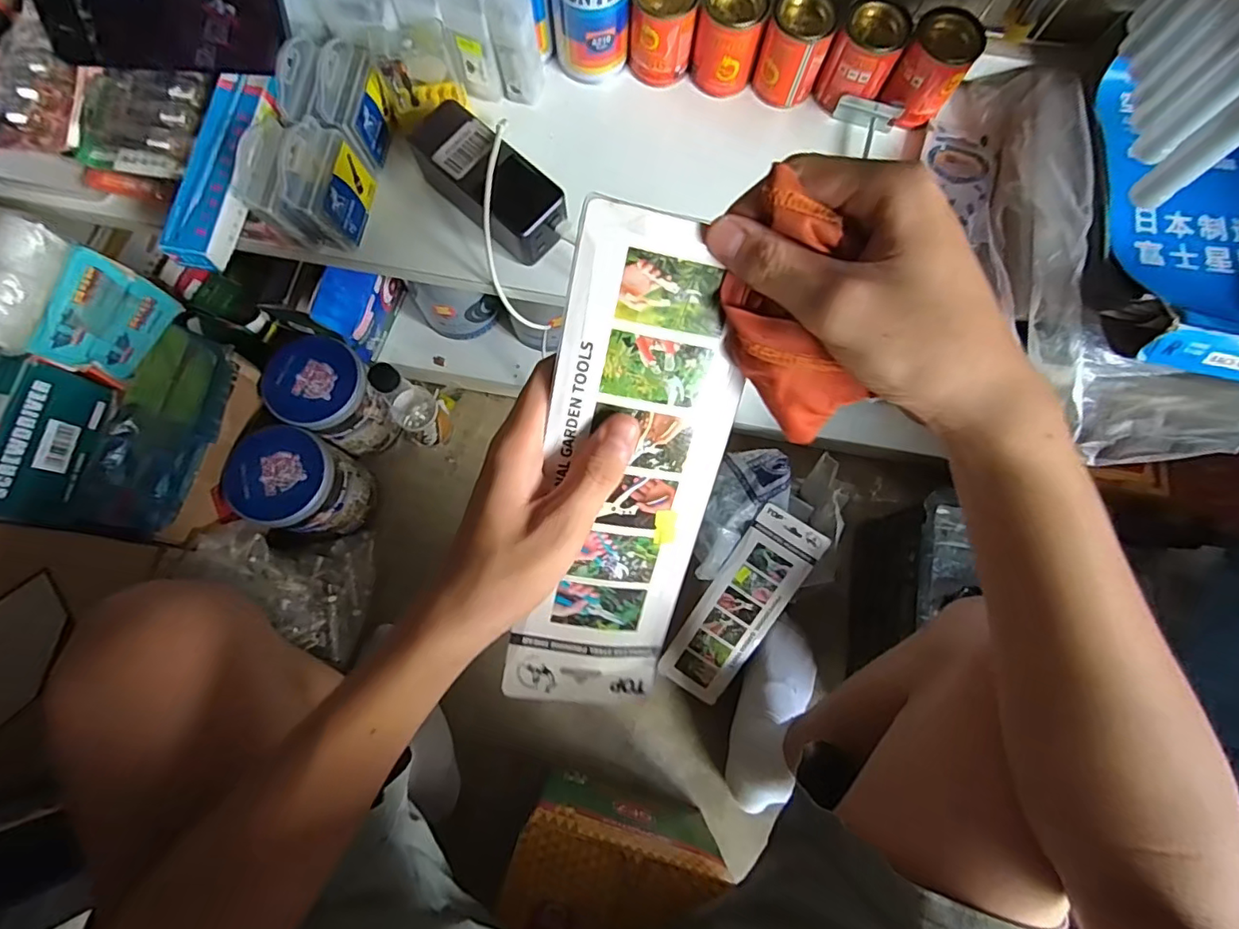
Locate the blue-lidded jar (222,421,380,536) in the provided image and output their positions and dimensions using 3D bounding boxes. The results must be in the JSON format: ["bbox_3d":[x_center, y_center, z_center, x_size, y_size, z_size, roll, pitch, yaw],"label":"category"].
[{"bbox_3d":[-0.393,0.026,0.681,0.115,0.128,0.108,0,76,-2],"label":"blue-lidded jar"}]

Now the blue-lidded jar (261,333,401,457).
[{"bbox_3d":[-0.367,-0.084,0.713,0.119,0.144,0.105,36,77,7],"label":"blue-lidded jar"}]

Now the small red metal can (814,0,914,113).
[{"bbox_3d":[0.208,-0.347,0.466,0.055,0.064,0.048,23,76,4],"label":"small red metal can"}]

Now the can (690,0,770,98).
[{"bbox_3d":[0.094,-0.367,0.471,0.055,0.070,0.048,11,76,1],"label":"can"}]

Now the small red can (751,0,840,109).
[{"bbox_3d":[0.150,-0.356,0.468,0.054,0.071,0.045,21,76,4],"label":"small red can"}]

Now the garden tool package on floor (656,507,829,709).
[{"bbox_3d":[0.153,0.180,0.690,0.085,0.011,0.263,32,101,6],"label":"garden tool package on floor"}]

